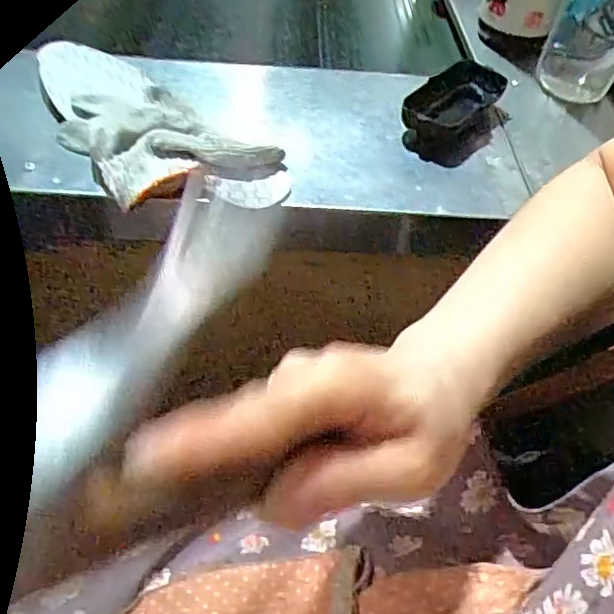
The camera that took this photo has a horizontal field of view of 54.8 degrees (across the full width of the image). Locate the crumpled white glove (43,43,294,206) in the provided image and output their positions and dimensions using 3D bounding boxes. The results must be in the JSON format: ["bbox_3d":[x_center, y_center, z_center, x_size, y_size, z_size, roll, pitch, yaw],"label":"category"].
[{"bbox_3d":[-0.136,-0.141,0.459,0.246,0.028,0.109,35,54,23],"label":"crumpled white glove"}]

